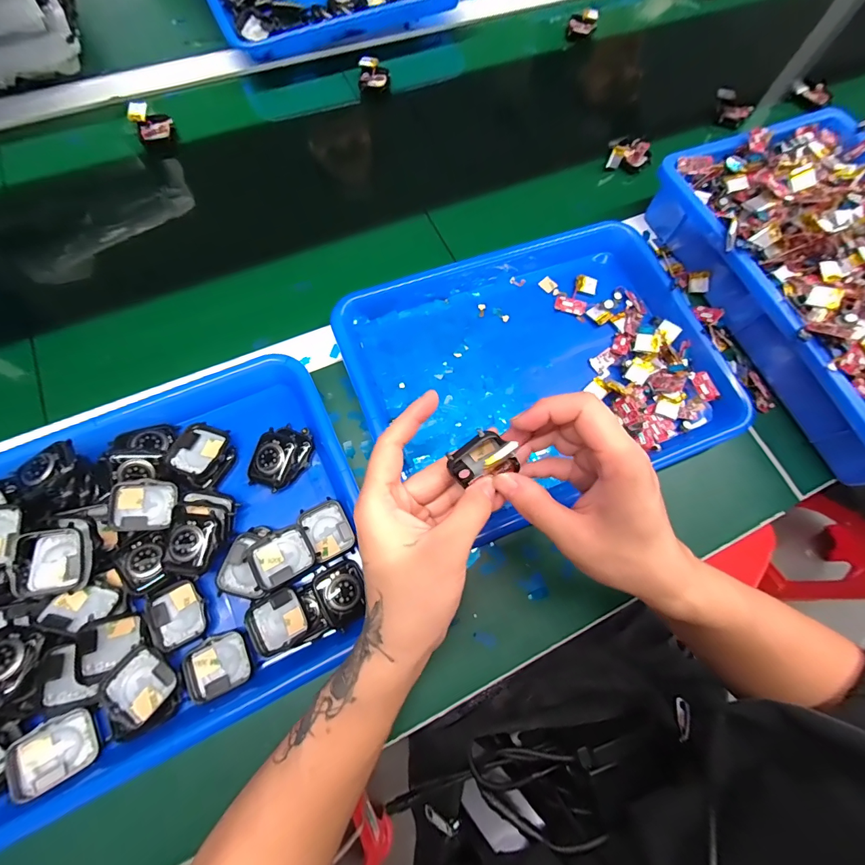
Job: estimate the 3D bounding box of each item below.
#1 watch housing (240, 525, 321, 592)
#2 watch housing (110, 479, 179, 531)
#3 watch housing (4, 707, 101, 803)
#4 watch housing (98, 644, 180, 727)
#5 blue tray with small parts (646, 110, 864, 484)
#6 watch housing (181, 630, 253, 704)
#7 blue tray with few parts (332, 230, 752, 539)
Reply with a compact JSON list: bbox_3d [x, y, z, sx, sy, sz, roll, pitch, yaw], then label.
[{"bbox_3d":[-0.113,0.093,0.296,0.046,0.006,0.037,-24,70,-22],"label":"watch housing"},{"bbox_3d":[-0.222,0.056,0.302,0.040,0.009,0.037,7,77,-36],"label":"watch housing"},{"bbox_3d":[-0.248,0.210,0.258,0.043,0.011,0.037,-16,68,-38],"label":"watch housing"},{"bbox_3d":[-0.199,0.171,0.266,0.041,0.008,0.038,31,57,8],"label":"watch housing"},{"bbox_3d":[0.412,-0.151,0.383,0.240,0.084,0.363,-21,75,-9],"label":"blue tray with small parts"},{"bbox_3d":[-0.152,0.166,0.280,0.042,0.013,0.038,-22,75,-10],"label":"watch housing"},{"bbox_3d":[0.095,-0.066,0.368,0.322,0.033,0.258,-21,77,-7],"label":"blue tray with few parts"}]

